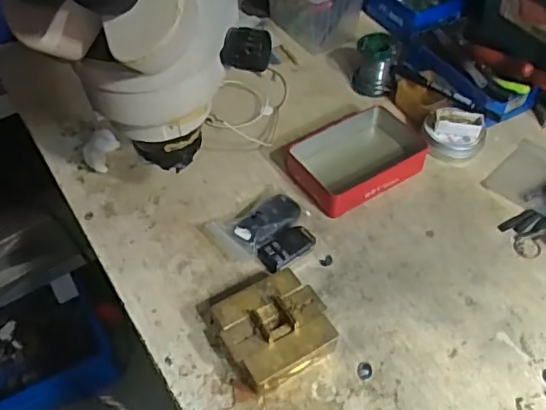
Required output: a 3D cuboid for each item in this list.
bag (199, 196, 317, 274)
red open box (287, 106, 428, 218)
[{"bbox_3d":[-0.011,0.028,0.541,0.094,0.025,0.079,-21,53,-15],"label":"bag"},{"bbox_3d":[0.094,-0.054,0.599,0.148,0.031,0.093,-25,54,-18],"label":"red open box"}]

